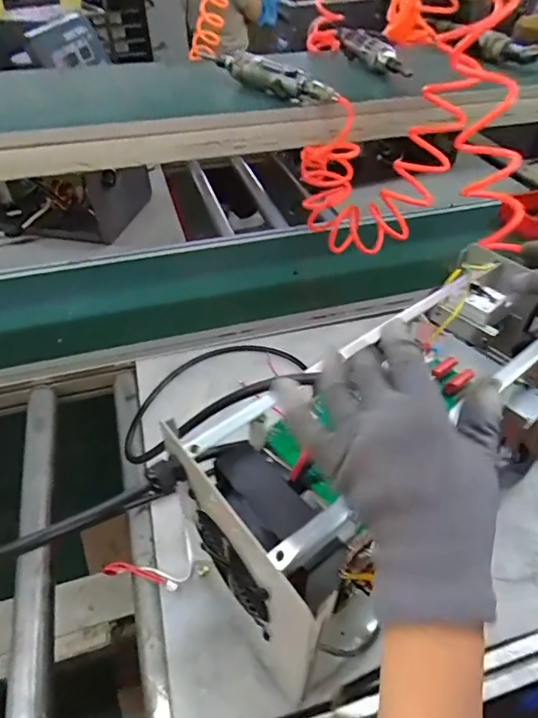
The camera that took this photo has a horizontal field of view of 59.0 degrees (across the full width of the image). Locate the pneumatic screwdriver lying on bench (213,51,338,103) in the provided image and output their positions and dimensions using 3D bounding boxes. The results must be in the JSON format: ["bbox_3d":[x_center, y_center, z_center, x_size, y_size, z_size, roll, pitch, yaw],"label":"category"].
[{"bbox_3d":[0.004,-0.445,0.752,0.239,0.044,0.035,31,52,26],"label":"pneumatic screwdriver lying on bench"}]

